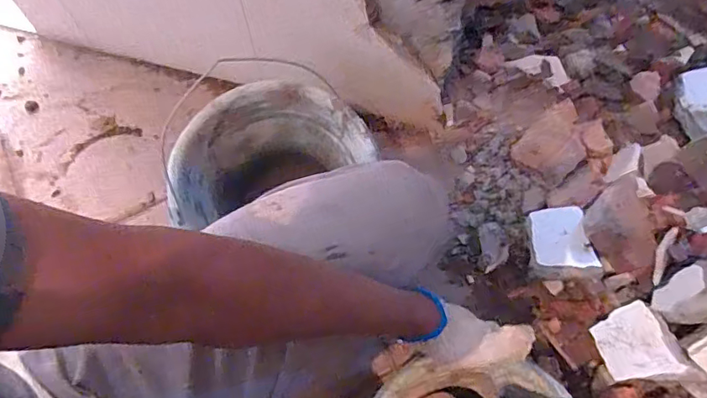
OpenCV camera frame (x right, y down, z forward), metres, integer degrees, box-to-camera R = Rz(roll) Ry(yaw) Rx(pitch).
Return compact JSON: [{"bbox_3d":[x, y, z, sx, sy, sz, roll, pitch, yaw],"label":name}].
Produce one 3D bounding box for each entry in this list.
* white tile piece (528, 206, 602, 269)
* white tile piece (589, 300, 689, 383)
[{"bbox_3d":[0.281,0.050,0.704,0.074,0.012,0.090,-10,58,19],"label":"white tile piece"},{"bbox_3d":[0.341,0.179,0.638,0.076,0.005,0.092,-36,43,22],"label":"white tile piece"}]

